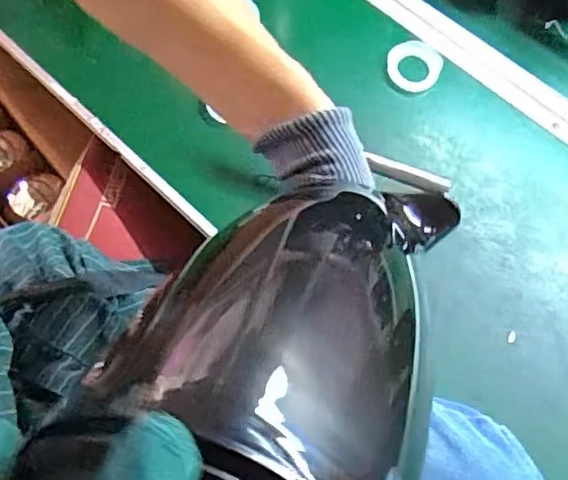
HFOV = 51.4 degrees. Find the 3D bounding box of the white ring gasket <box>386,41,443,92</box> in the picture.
[{"bbox_3d":[0.145,-0.196,0.651,0.059,0.009,0.057,19,70,8],"label":"white ring gasket"}]

